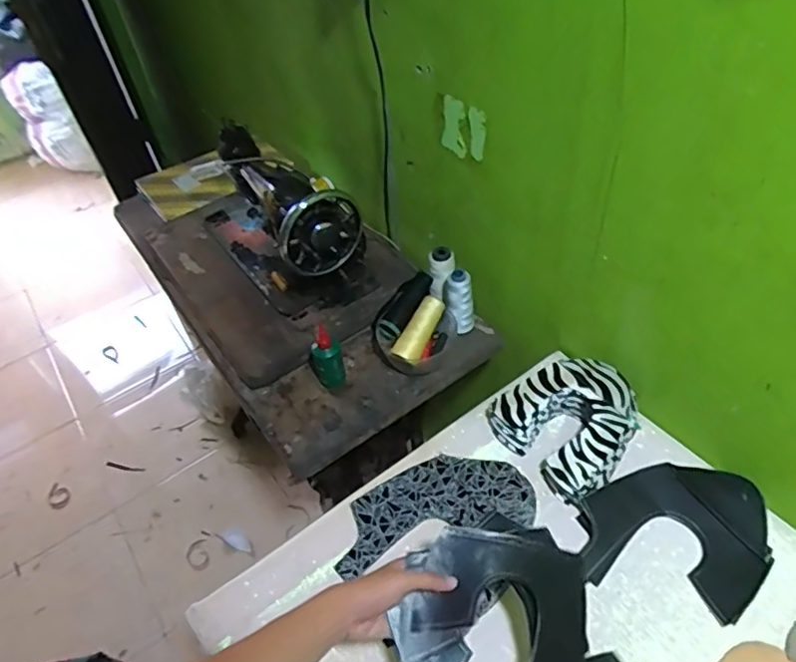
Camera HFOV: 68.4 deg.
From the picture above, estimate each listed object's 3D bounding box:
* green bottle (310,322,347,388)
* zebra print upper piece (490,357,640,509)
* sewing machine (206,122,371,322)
[{"bbox_3d":[-0.108,0.039,0.888,0.048,0.112,0.038,-15,47,-7],"label":"green bottle"},{"bbox_3d":[0.231,0.115,0.783,0.167,0.071,0.168,-34,52,-23],"label":"zebra print upper piece"},{"bbox_3d":[-0.245,-0.231,1.062,0.170,0.215,0.437,-34,52,-23],"label":"sewing machine"}]

